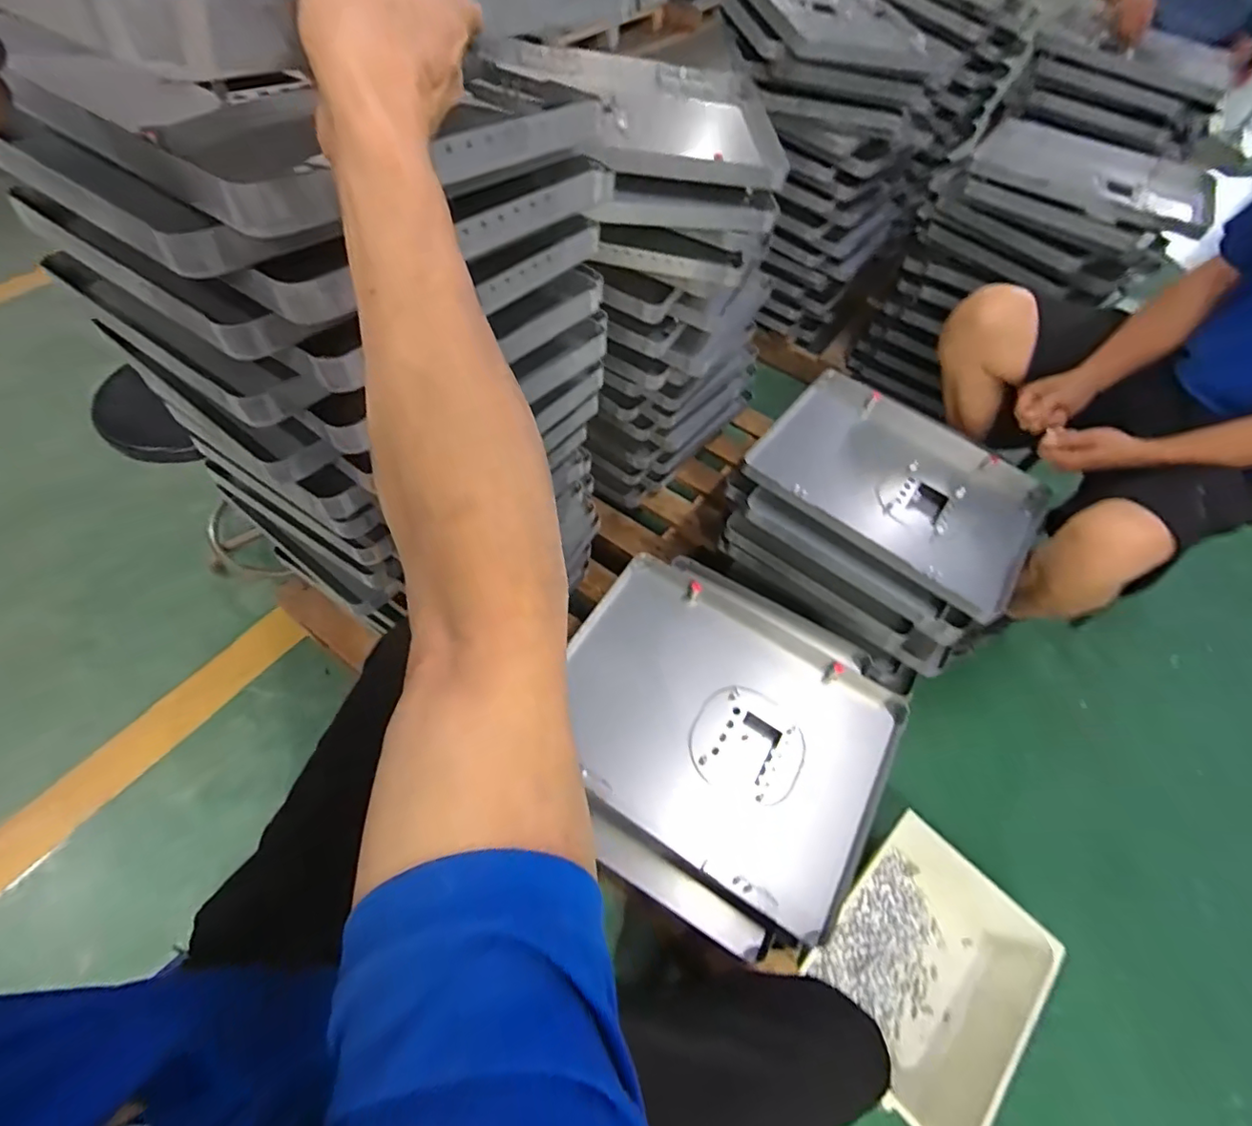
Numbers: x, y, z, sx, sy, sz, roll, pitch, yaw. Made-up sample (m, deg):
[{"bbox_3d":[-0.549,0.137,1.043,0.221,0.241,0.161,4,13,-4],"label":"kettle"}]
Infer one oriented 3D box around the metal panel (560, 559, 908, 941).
[{"bbox_3d":[0.132,0.220,0.796,0.459,0.046,0.425,30,60,14],"label":"metal panel"}]

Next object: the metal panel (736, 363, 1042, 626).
[{"bbox_3d":[0.484,-0.144,0.989,0.468,0.040,0.373,36,58,15],"label":"metal panel"}]

